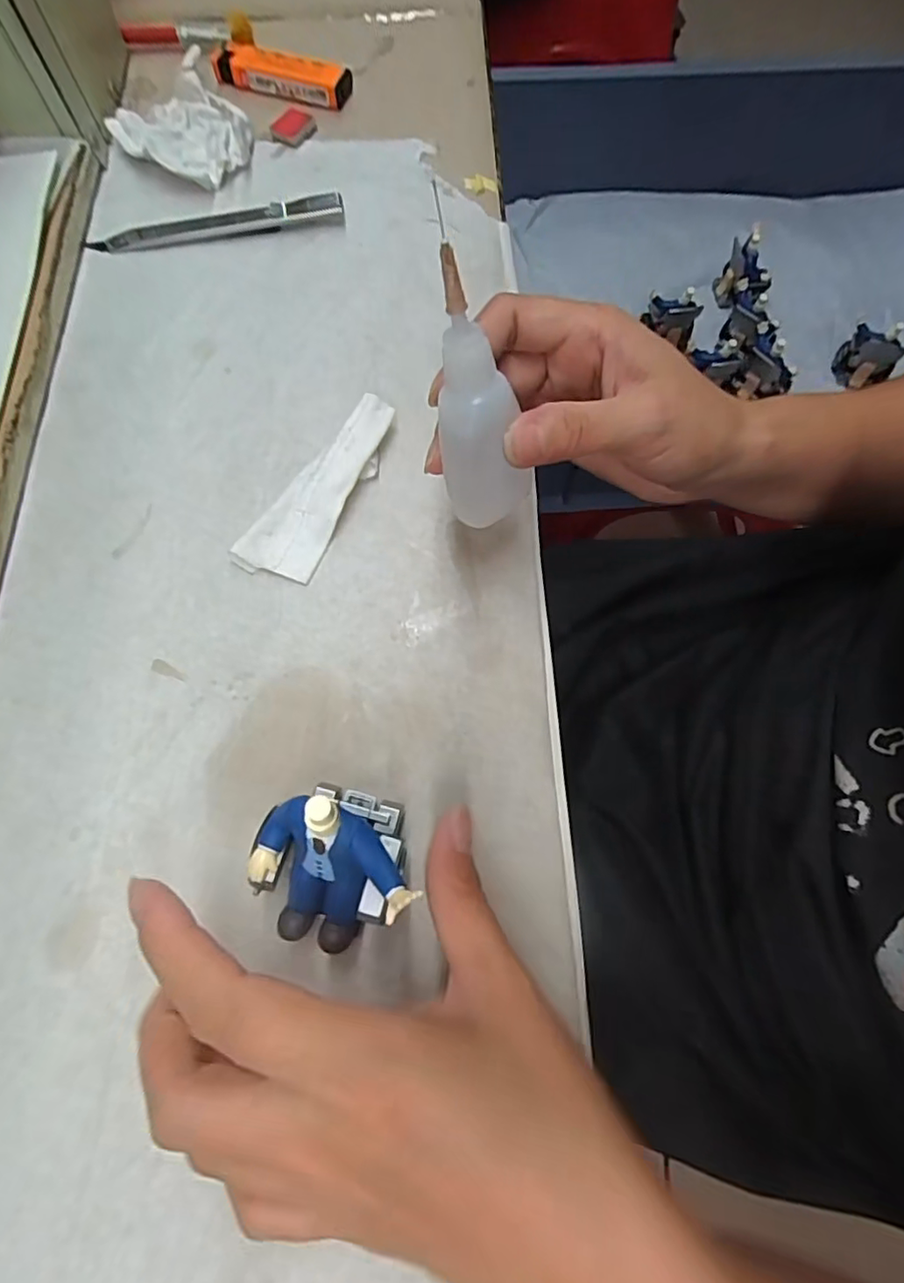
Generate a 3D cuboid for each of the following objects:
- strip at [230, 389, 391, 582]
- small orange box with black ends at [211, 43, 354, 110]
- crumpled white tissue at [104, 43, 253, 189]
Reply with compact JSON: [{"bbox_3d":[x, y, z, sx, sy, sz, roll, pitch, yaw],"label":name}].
[{"bbox_3d":[-0.056,-0.067,0.258,0.030,0.014,0.092,28,73,10],"label":"strip"},{"bbox_3d":[-0.101,-0.332,0.348,0.083,0.015,0.019,17,71,4],"label":"small orange box with black ends"},{"bbox_3d":[-0.147,-0.284,0.329,0.063,0.016,0.075,-38,76,-13],"label":"crumpled white tissue"}]

